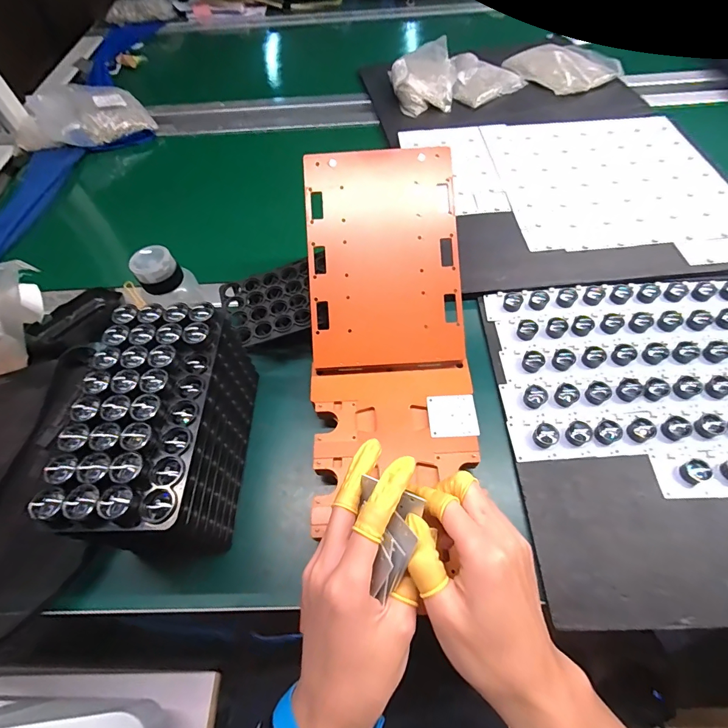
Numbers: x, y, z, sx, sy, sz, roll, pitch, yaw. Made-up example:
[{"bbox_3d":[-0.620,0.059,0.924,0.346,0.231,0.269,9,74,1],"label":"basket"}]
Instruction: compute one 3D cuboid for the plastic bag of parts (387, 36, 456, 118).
[{"bbox_3d":[0.117,-0.551,0.750,0.123,0.049,0.141,-9,59,-1],"label":"plastic bag of parts"}]

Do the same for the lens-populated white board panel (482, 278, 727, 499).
[{"bbox_3d":[0.393,0.006,0.421,0.475,0.017,0.255,-2,59,3],"label":"lens-populated white board panel"}]

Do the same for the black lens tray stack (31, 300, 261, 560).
[{"bbox_3d":[-0.172,0.061,0.353,0.099,0.130,0.201,-3,59,3],"label":"black lens tray stack"}]

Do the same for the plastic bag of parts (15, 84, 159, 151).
[{"bbox_3d":[-0.563,-0.495,0.770,0.252,0.054,0.190,-23,60,-10],"label":"plastic bag of parts"}]

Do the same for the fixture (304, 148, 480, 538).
[{"bbox_3d":[0.023,-0.053,0.404,0.159,0.042,0.351,-3,83,3],"label":"fixture"}]

